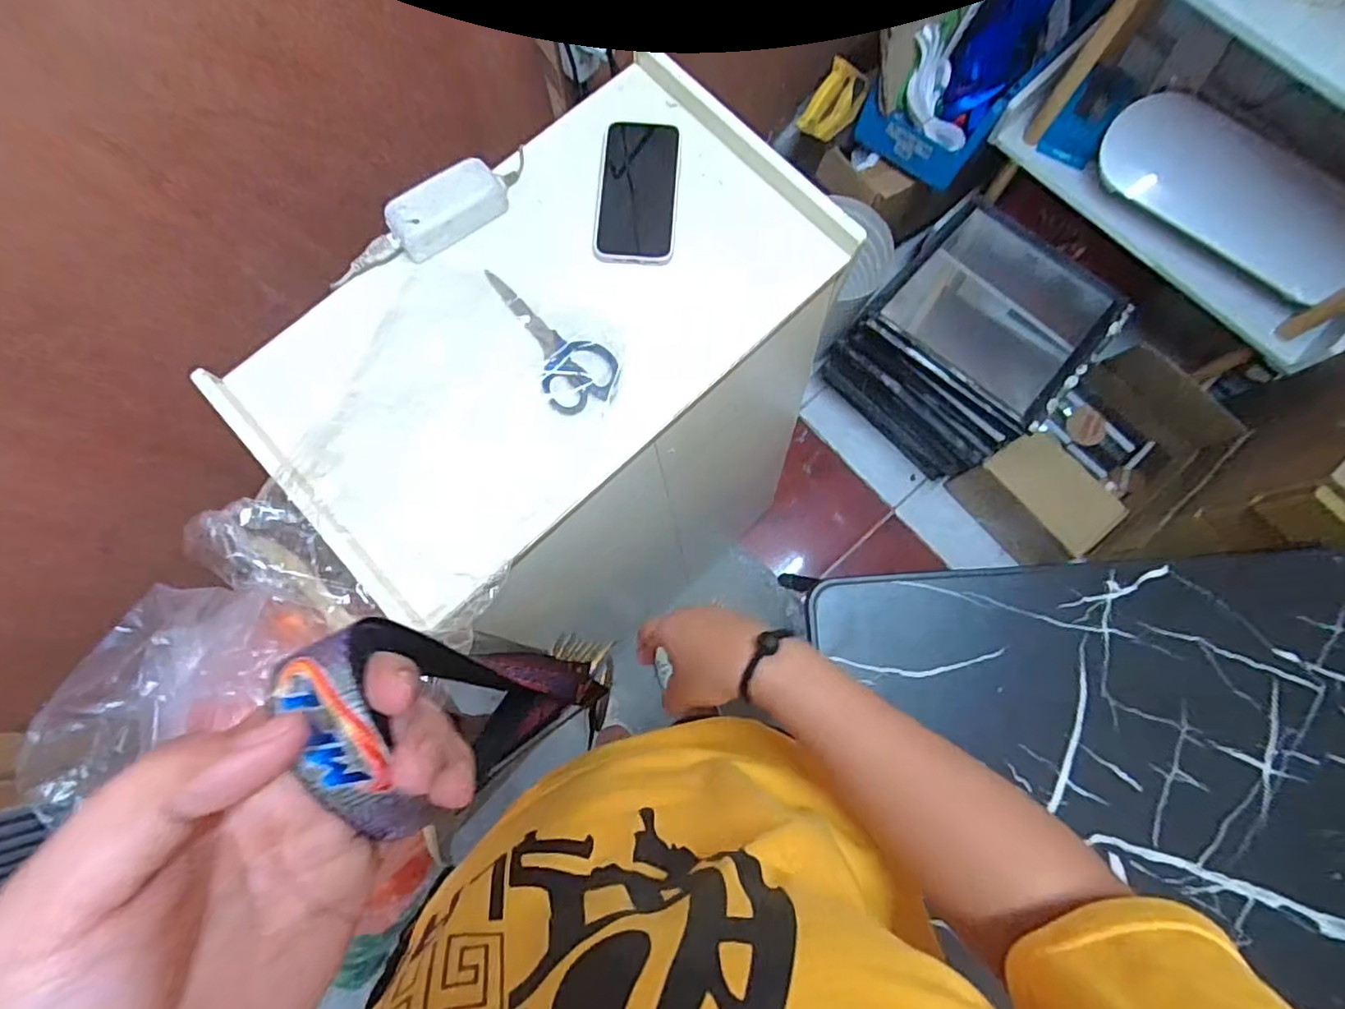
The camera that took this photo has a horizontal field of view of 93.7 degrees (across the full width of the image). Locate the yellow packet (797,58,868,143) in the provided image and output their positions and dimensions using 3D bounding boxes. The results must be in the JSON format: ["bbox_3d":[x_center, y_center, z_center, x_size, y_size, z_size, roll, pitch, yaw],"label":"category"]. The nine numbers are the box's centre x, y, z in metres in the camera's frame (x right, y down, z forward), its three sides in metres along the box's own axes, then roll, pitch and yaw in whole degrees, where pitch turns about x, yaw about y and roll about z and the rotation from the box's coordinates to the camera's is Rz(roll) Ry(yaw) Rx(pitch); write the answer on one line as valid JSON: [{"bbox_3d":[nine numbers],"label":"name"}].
[{"bbox_3d":[0.284,-0.696,1.098,0.017,0.118,0.125,42,115,30],"label":"yellow packet"}]

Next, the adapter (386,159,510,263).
[{"bbox_3d":[-0.200,-0.265,0.565,0.106,0.034,0.046,-31,79,-5],"label":"adapter"}]

